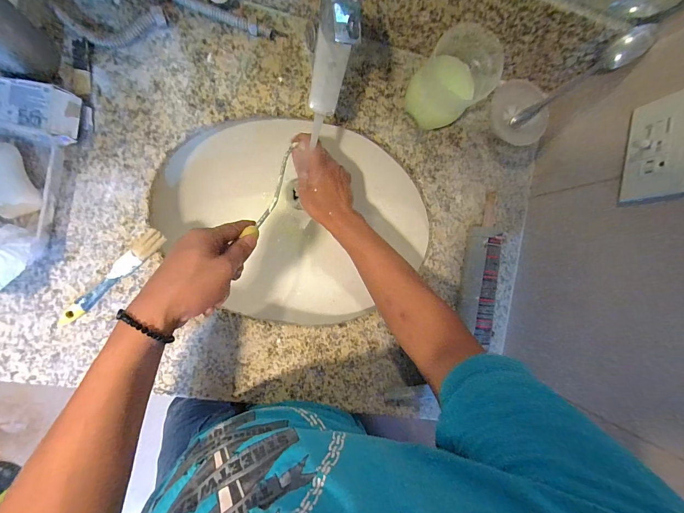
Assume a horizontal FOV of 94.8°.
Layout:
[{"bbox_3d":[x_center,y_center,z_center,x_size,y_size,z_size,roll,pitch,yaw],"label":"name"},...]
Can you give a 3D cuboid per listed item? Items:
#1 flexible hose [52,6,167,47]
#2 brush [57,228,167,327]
[{"bbox_3d":[-0.308,-0.310,0.424,0.134,0.021,0.043,-6,93,-9],"label":"flexible hose"},{"bbox_3d":[-0.319,0.029,0.437,0.030,0.014,0.173,45,84,-8],"label":"brush"}]

